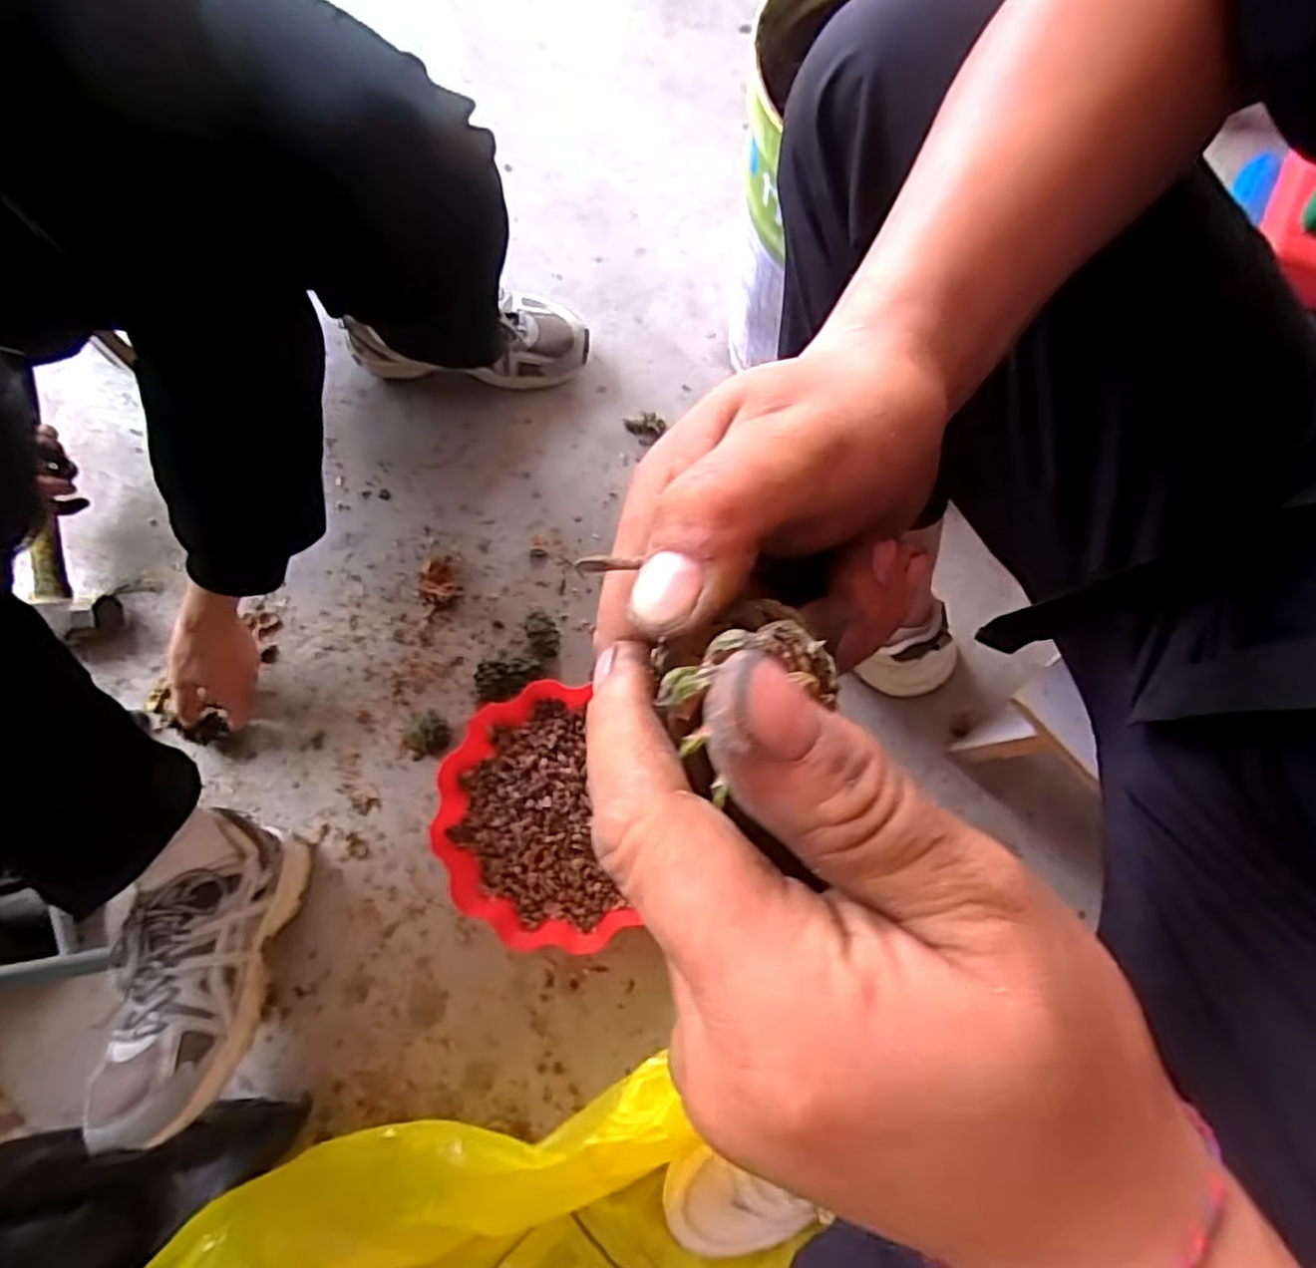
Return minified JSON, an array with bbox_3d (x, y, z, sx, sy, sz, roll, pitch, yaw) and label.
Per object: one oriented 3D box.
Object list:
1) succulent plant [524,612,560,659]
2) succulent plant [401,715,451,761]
[{"bbox_3d":[-0.116,0.002,0.730,0.030,0.031,0.042,-25,75,-6],"label":"succulent plant"},{"bbox_3d":[-0.225,0.098,0.696,0.048,0.037,0.039,-8,73,-1],"label":"succulent plant"}]

